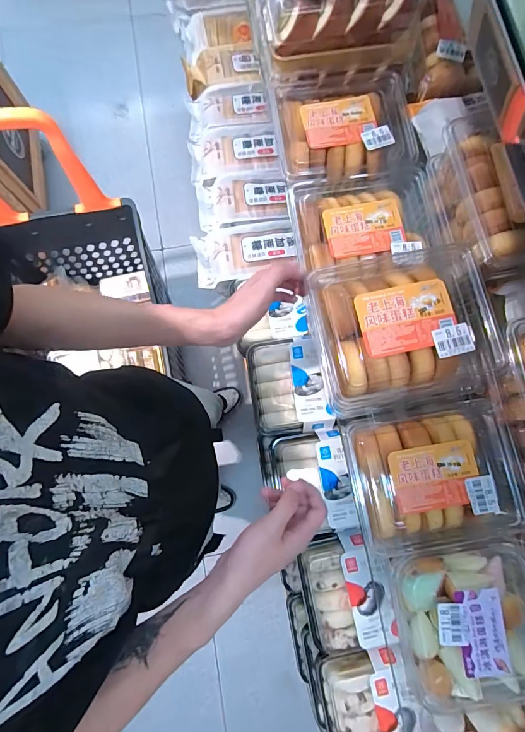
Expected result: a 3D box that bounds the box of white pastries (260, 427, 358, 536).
[{"bbox_3d":[0.070,0.186,0.568,0.128,0.043,0.158,-9,80,-3],"label":"box of white pastries"}]

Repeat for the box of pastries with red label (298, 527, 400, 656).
[{"bbox_3d":[0.118,0.337,0.536,0.111,0.053,0.147,-16,81,-4],"label":"box of pastries with red label"}]

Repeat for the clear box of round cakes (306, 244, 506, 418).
[{"bbox_3d":[0.159,-0.037,0.404,0.201,0.070,0.161,-8,80,-3],"label":"clear box of round cakes"}]

